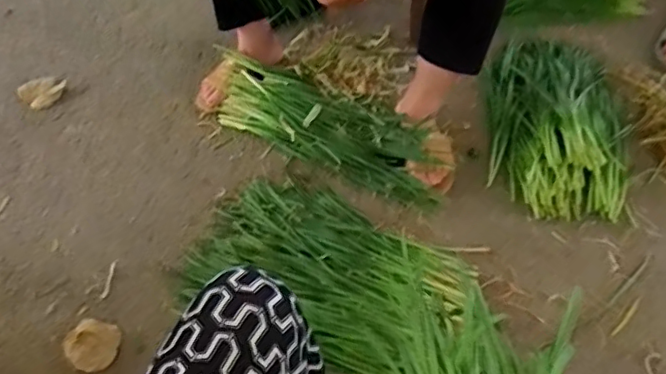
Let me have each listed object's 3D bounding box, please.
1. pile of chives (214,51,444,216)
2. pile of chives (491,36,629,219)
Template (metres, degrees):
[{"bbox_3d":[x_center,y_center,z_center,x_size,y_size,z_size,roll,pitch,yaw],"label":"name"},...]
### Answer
[{"bbox_3d":[-0.009,-0.135,1.141,0.511,0.059,0.186,25,55,21],"label":"pile of chives"},{"bbox_3d":[0.442,-0.154,1.130,0.256,0.091,0.486,7,51,7],"label":"pile of chives"}]

